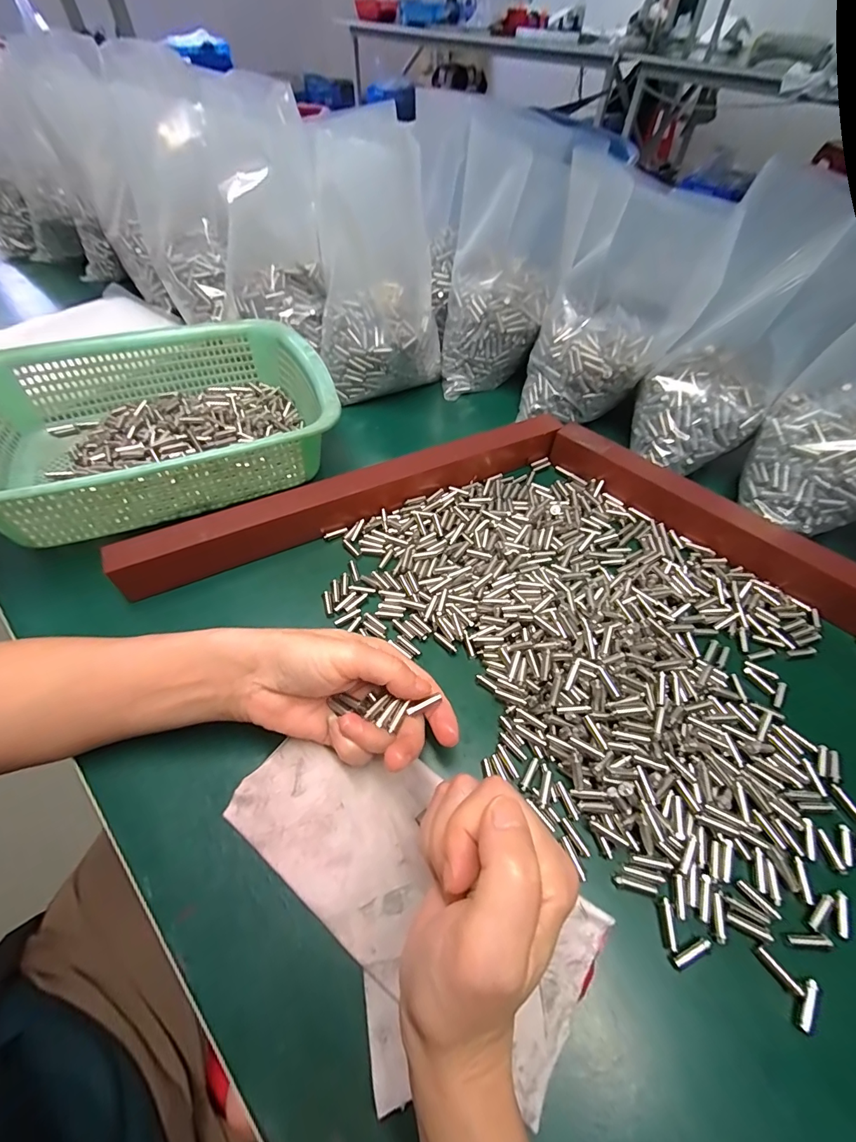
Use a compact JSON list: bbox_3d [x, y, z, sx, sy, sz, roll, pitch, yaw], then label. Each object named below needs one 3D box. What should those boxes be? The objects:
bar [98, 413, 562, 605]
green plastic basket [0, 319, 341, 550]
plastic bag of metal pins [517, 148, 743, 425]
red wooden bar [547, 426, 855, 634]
[{"bbox_3d":[-0.053,-0.068,0.367,0.385,0.043,0.024,-22,57,-17],"label":"bar"},{"bbox_3d":[-0.240,-0.137,0.387,0.294,0.073,0.221,-23,57,-17],"label":"green plastic basket"},{"bbox_3d":[0.174,-0.241,0.406,0.131,0.186,0.074,20,56,13],"label":"plastic bag of metal pins"},{"bbox_3d":[0.273,-0.018,0.343,0.393,0.038,0.032,39,62,24],"label":"red wooden bar"}]

